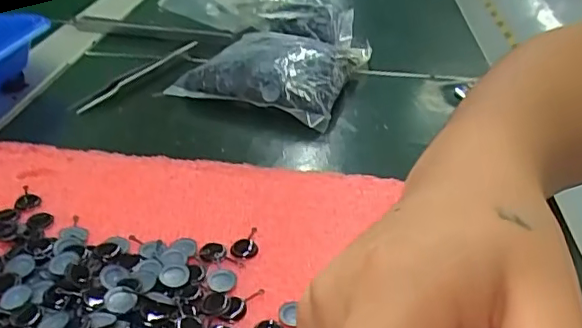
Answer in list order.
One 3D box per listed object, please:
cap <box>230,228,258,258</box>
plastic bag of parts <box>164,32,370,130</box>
[{"bbox_3d":[-0.019,0.031,0.228,0.011,0.004,0.018,0,33,-5],"label":"cap"},{"bbox_3d":[-0.007,-0.069,0.376,0.101,0.021,0.110,13,34,15],"label":"plastic bag of parts"}]

